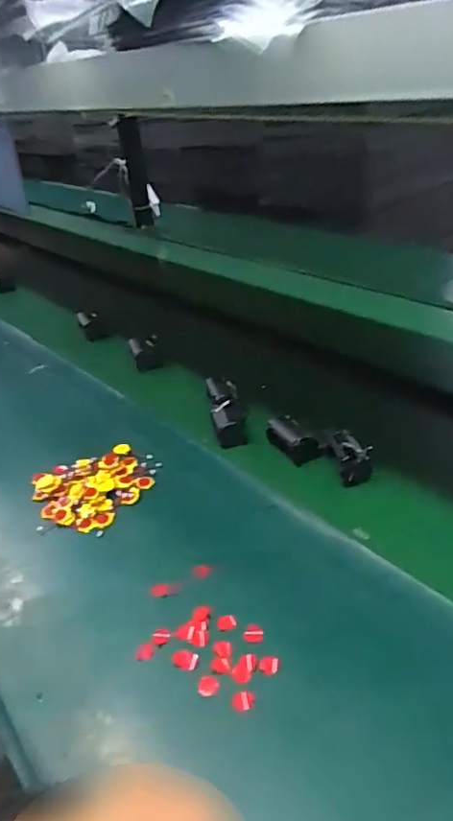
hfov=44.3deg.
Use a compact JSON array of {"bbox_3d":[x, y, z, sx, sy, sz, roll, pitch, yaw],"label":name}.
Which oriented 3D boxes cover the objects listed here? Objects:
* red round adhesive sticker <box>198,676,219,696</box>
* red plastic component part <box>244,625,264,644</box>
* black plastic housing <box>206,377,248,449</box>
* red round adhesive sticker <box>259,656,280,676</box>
[{"bbox_3d":[-0.015,0.231,0.465,0.018,0.004,0.016,-6,33,0],"label":"red round adhesive sticker"},{"bbox_3d":[0.024,0.201,0.499,0.017,0.004,0.018,-4,33,3],"label":"red plastic component part"},{"bbox_3d":[-0.002,-0.005,0.806,0.041,0.043,0.148,-8,32,-3],"label":"black plastic housing"},{"bbox_3d":[0.036,0.216,0.470,0.017,0.004,0.015,4,35,15],"label":"red round adhesive sticker"}]

